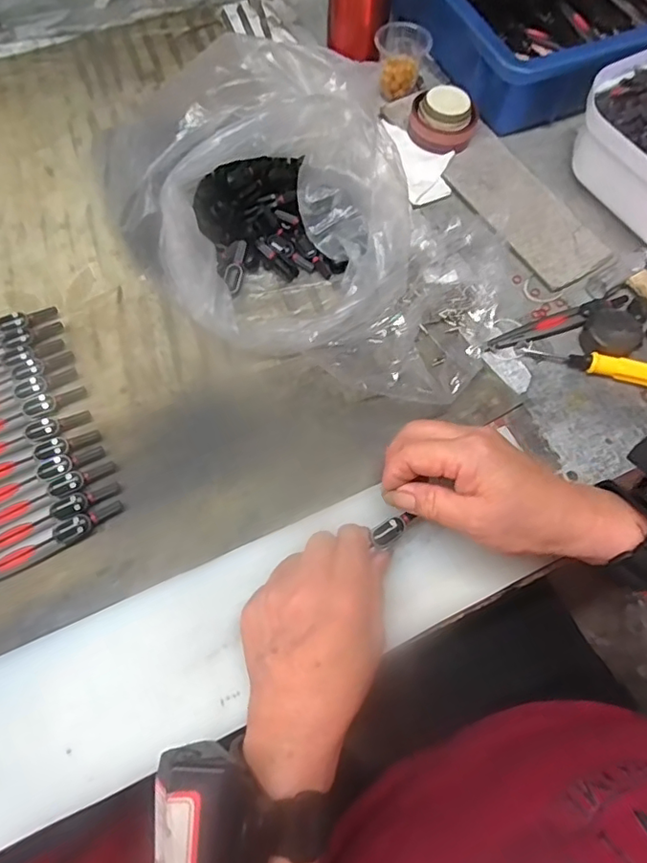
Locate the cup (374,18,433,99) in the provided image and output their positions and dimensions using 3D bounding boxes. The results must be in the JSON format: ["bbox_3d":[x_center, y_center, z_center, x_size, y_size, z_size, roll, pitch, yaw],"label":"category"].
[{"bbox_3d":[0.075,-0.359,0.530,0.053,0.044,0.061,8,64,2],"label":"cup"}]

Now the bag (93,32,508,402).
[{"bbox_3d":[0.000,-0.164,0.413,0.300,0.100,0.230,27,67,11],"label":"bag"}]

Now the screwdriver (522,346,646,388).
[{"bbox_3d":[0.209,-0.050,0.408,0.113,0.018,0.017,16,65,6],"label":"screwdriver"}]

